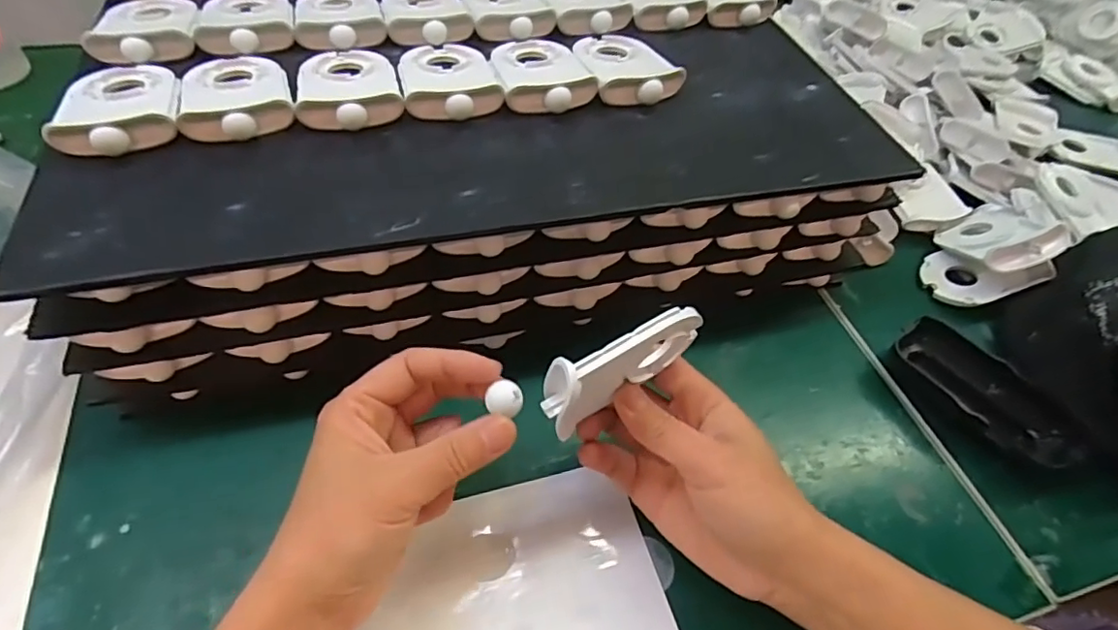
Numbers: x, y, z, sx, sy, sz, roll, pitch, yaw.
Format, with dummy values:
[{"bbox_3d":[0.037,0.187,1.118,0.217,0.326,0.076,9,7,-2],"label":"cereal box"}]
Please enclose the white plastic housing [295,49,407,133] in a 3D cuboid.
[{"bbox_3d":[-0.126,-0.140,0.349,0.057,0.016,0.084,-9,53,-12],"label":"white plastic housing"}]

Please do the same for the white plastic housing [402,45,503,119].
[{"bbox_3d":[-0.069,-0.149,0.362,0.056,0.016,0.083,-10,53,-13],"label":"white plastic housing"}]

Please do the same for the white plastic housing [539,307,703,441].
[{"bbox_3d":[0.026,0.024,0.263,0.091,0.053,0.016,-31,60,-26],"label":"white plastic housing"}]

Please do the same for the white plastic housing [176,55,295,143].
[{"bbox_3d":[-0.188,-0.130,0.337,0.057,0.017,0.085,-17,55,-18],"label":"white plastic housing"}]

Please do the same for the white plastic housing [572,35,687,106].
[{"bbox_3d":[0.044,-0.169,0.388,0.059,0.017,0.084,-8,53,-11],"label":"white plastic housing"}]

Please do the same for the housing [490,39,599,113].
[{"bbox_3d":[-0.011,-0.157,0.372,0.058,0.017,0.079,-6,53,-10],"label":"housing"}]

